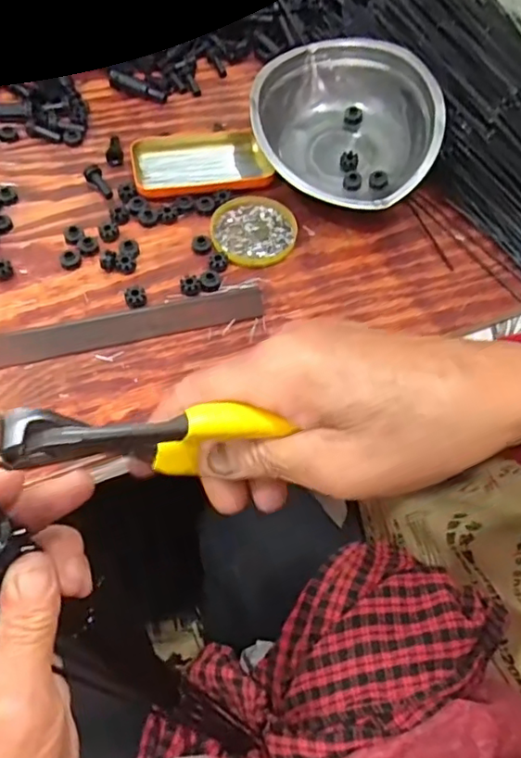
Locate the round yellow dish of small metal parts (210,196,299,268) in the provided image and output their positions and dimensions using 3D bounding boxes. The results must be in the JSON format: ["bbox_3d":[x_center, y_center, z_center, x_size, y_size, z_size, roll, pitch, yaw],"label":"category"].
[{"bbox_3d":[-0.007,-0.148,0.576,0.082,0.009,0.087,2,59,-3],"label":"round yellow dish of small metal parts"}]

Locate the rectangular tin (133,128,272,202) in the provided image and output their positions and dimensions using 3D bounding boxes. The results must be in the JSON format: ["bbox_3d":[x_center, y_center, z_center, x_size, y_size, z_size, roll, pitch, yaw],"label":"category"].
[{"bbox_3d":[-0.063,-0.227,0.616,0.141,0.014,0.096,-15,61,-12],"label":"rectangular tin"}]

